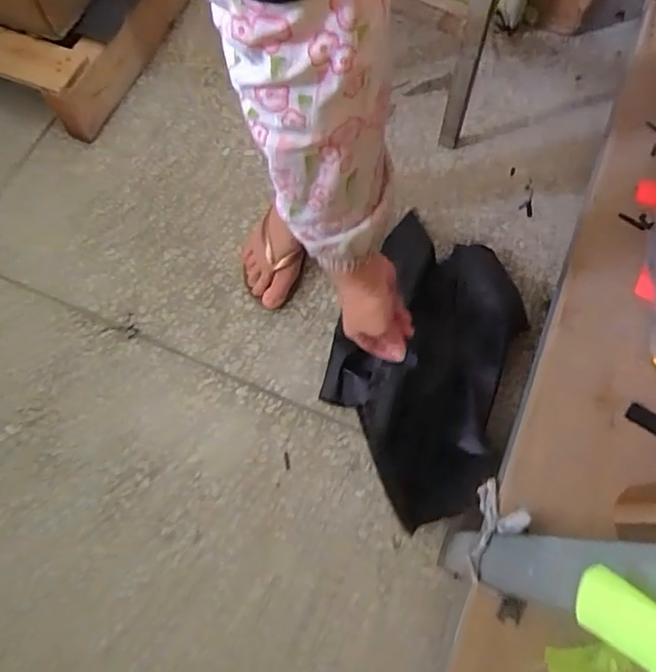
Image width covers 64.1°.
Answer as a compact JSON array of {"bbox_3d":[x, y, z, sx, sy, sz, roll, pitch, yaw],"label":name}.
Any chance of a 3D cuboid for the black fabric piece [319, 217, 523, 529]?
[{"bbox_3d":[0.136,0.008,0.694,0.231,0.153,0.420,21,70,8],"label":"black fabric piece"}]

